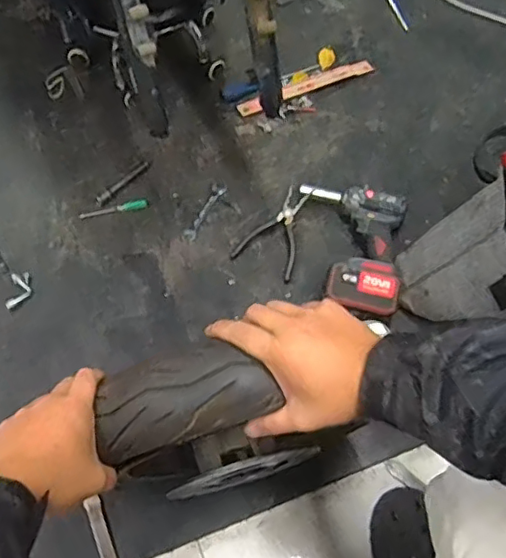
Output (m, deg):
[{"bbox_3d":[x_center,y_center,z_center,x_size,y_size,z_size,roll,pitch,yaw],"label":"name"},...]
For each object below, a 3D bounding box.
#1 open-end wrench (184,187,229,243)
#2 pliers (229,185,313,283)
[{"bbox_3d":[-0.088,-0.124,1.082,0.023,0.005,0.134,26,63,11],"label":"open-end wrench"},{"bbox_3d":[0.048,-0.091,1.043,0.112,0.029,0.177,24,63,11],"label":"pliers"}]

